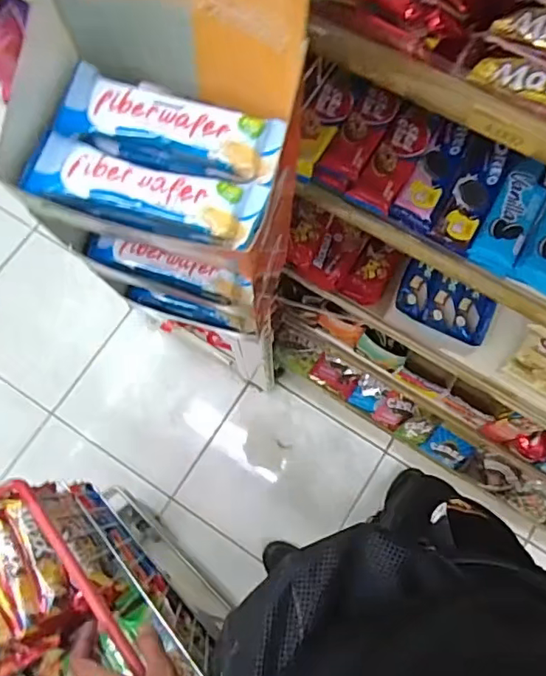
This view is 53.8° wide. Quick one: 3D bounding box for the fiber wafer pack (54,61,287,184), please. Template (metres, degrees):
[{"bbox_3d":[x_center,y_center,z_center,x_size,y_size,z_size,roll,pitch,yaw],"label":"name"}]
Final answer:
[{"bbox_3d":[-0.061,-0.128,0.330,0.133,0.025,0.040,15,74,5],"label":"fiber wafer pack"}]

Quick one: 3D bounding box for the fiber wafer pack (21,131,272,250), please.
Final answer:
[{"bbox_3d":[-0.074,-0.088,0.321,0.134,0.027,0.044,11,74,4],"label":"fiber wafer pack"}]

